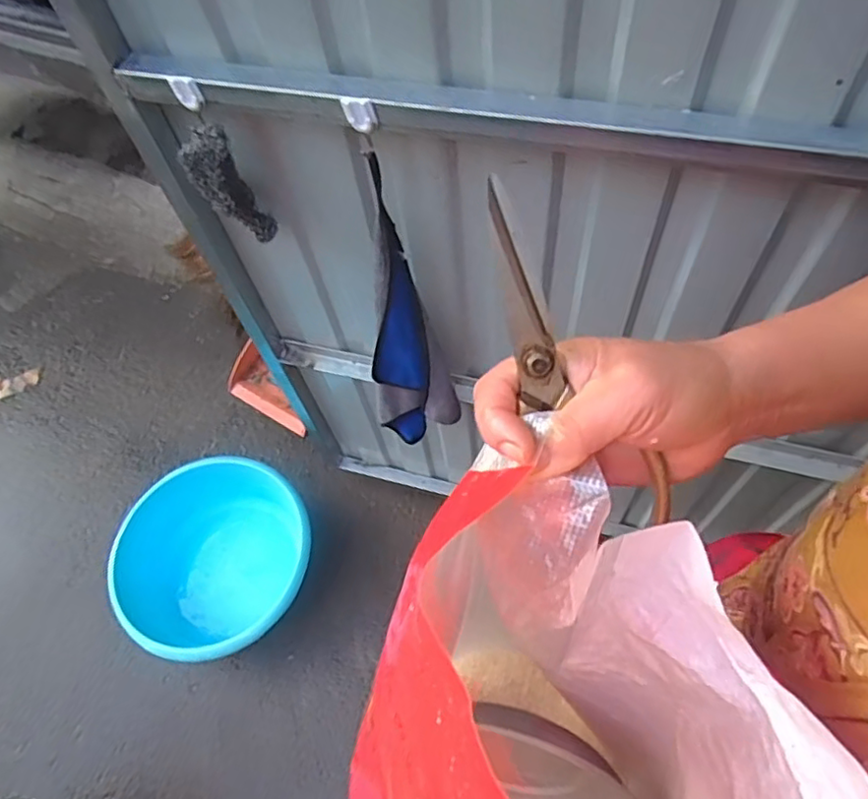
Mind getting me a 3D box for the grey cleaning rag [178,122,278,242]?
[{"bbox_3d":[-0.208,-0.213,0.646,0.060,0.145,0.034,-37,65,-12],"label":"grey cleaning rag"}]

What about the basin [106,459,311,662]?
[{"bbox_3d":[-0.471,0.345,1.327,0.389,0.173,0.374,-3,63,5],"label":"basin"}]

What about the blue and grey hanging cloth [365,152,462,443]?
[{"bbox_3d":[-0.026,-0.074,0.788,0.110,0.511,0.048,6,64,10],"label":"blue and grey hanging cloth"}]

